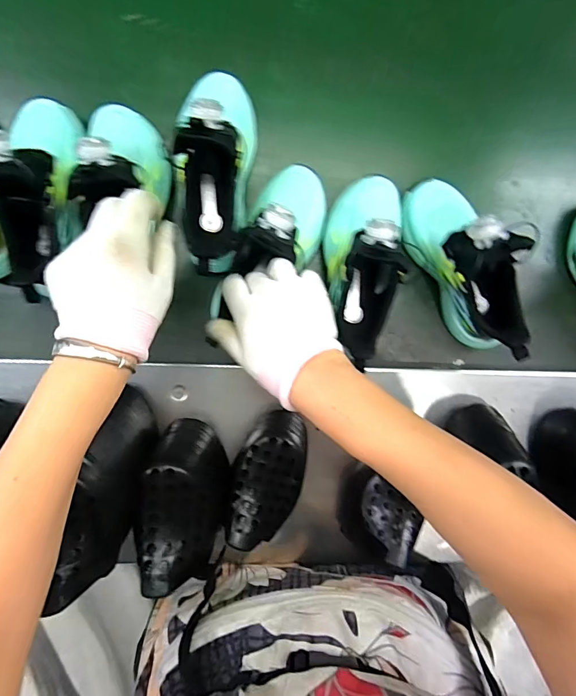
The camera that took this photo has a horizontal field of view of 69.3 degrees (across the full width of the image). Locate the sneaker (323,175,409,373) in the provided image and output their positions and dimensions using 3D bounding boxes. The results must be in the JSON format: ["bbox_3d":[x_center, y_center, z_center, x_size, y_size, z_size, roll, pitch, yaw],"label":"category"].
[{"bbox_3d":[0.084,-0.083,0.417,0.078,0.114,0.184,5,97,-6],"label":"sneaker"}]

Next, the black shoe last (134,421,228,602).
[{"bbox_3d":[-0.103,0.152,0.420,0.078,0.111,0.125,10,97,-7],"label":"black shoe last"}]

